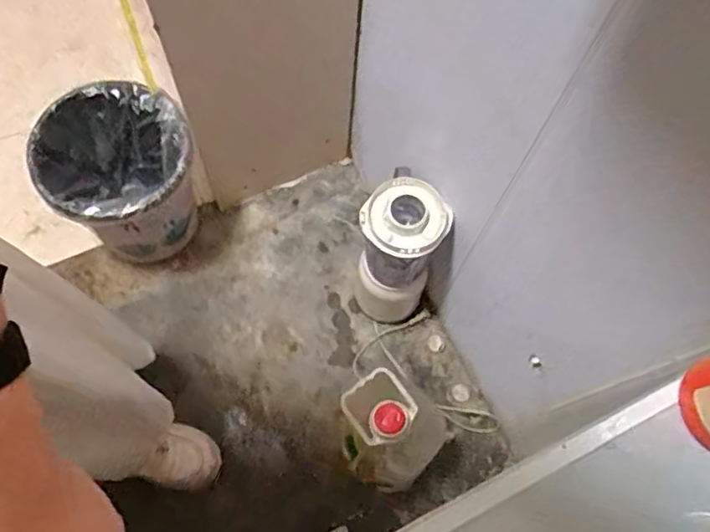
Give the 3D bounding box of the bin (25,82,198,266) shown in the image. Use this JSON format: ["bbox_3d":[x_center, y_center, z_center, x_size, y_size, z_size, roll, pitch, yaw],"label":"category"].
[{"bbox_3d":[-0.397,-0.143,1.108,0.237,0.263,0.234,1,68,-2],"label":"bin"}]

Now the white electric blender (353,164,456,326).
[{"bbox_3d":[0.072,-0.013,1.081,0.122,0.341,0.126,1,68,-2],"label":"white electric blender"}]

